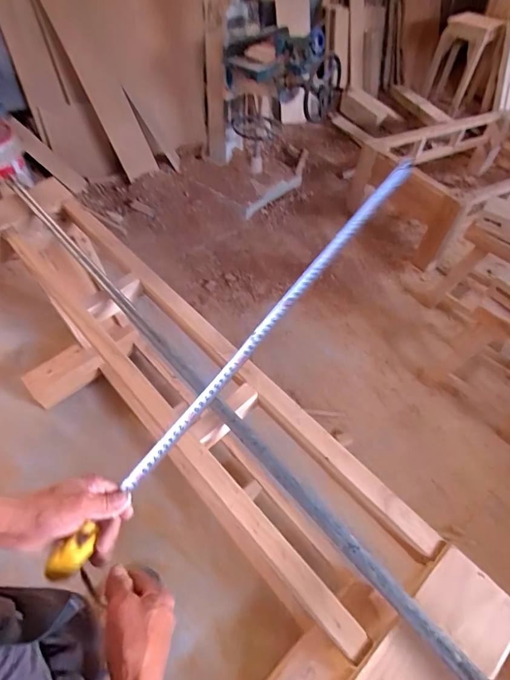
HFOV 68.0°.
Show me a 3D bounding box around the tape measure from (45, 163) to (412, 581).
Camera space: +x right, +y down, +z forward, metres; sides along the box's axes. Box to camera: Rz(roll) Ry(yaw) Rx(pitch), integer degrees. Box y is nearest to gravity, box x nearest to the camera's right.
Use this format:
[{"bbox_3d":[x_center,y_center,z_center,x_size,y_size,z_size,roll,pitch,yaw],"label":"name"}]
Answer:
[{"bbox_3d":[0.003,0.001,0.509,0.034,0.043,0.706,34,76,28],"label":"tape measure"}]

